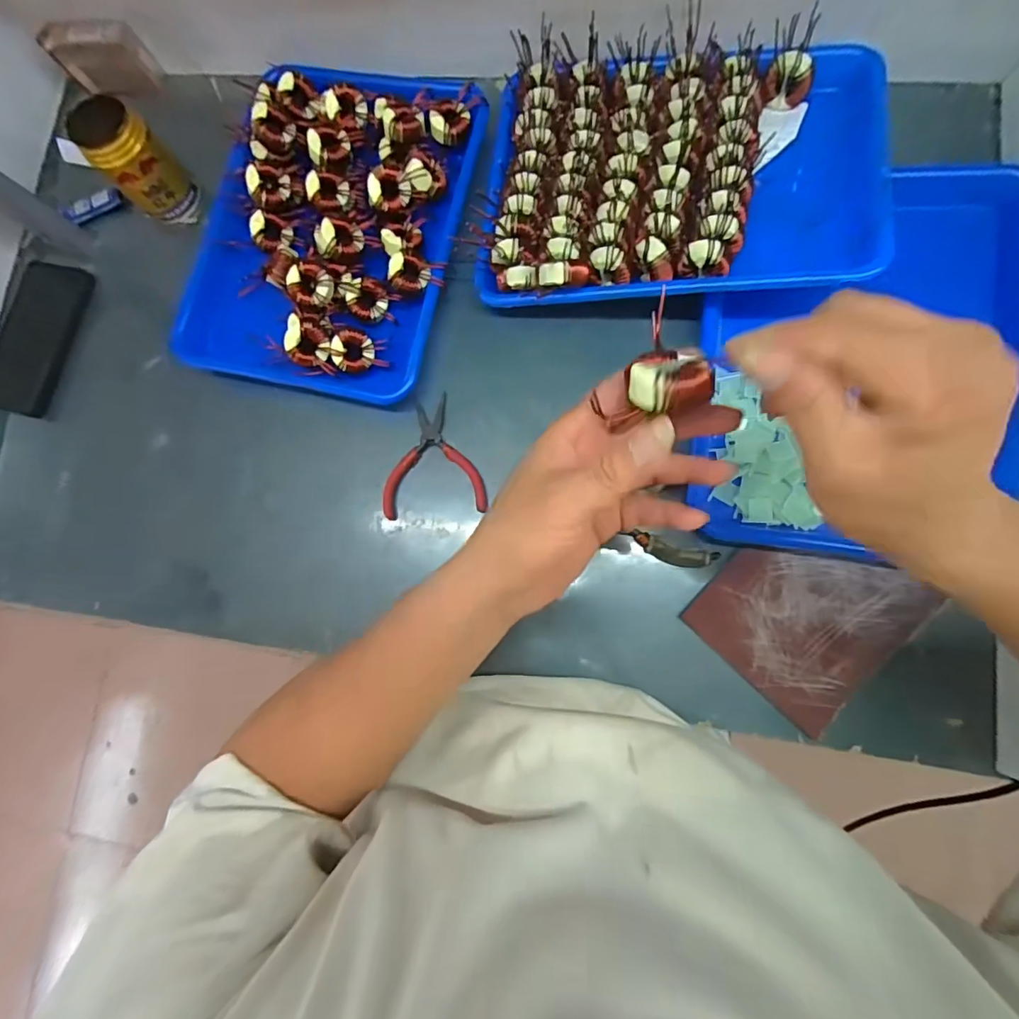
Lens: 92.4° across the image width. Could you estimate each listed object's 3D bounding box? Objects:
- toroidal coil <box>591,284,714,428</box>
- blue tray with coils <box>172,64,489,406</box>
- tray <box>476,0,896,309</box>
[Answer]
[{"bbox_3d":[0.077,-0.077,0.239,0.037,0.023,0.059,-10,86,9],"label":"toroidal coil"},{"bbox_3d":[-0.176,-0.275,0.464,0.251,0.039,0.322,13,84,8],"label":"blue tray with coils"},{"bbox_3d":[0.134,-0.297,0.414,0.315,0.064,0.244,3,83,7],"label":"tray"}]

